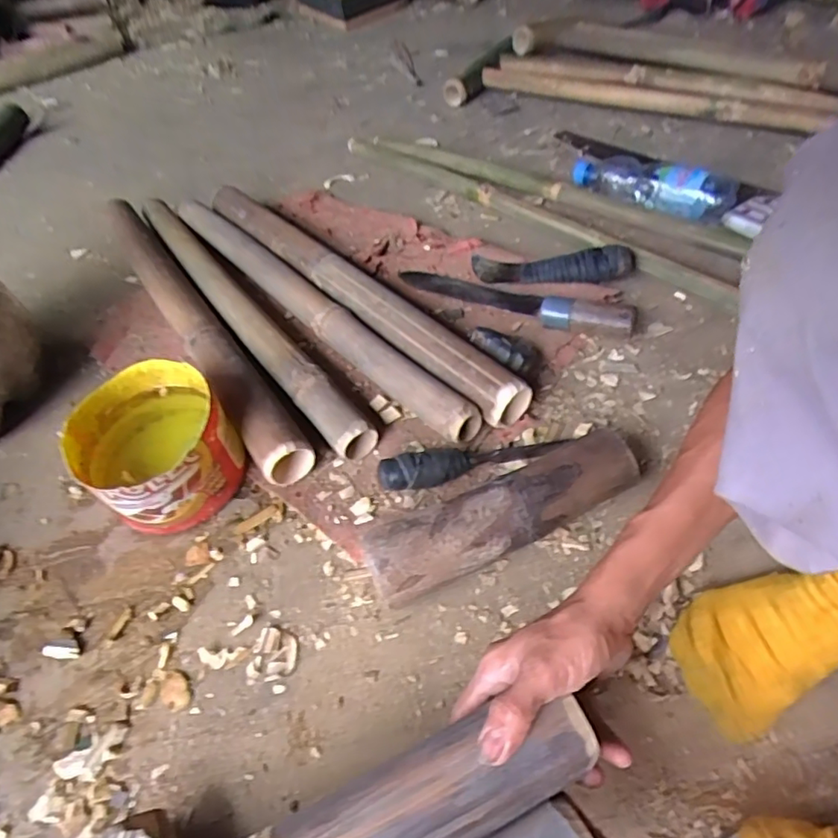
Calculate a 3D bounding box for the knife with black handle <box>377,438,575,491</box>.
[{"bbox_3d":[0.057,0.042,0.585,0.195,0.030,0.031,-9,49,-3],"label":"knife with black handle"}]

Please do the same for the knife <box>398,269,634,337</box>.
[{"bbox_3d":[0.114,-0.166,0.745,0.328,0.038,0.048,24,56,23],"label":"knife"}]

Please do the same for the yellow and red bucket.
[{"bbox_3d":[-0.273,0.035,0.602,0.145,0.106,0.158,-2,49,3],"label":"yellow and red bucket"}]

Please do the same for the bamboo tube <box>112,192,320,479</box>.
[{"bbox_3d":[-0.314,-0.139,0.774,0.062,0.062,0.637,-31,54,-19],"label":"bamboo tube"}]

